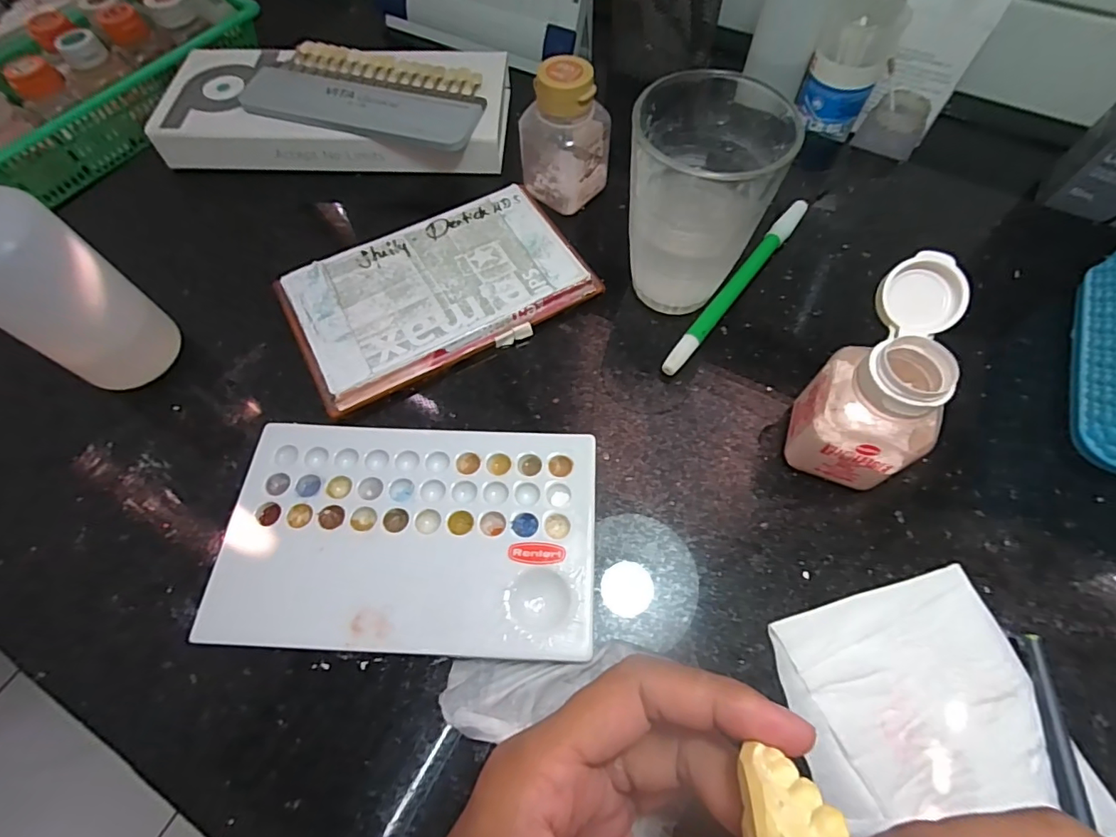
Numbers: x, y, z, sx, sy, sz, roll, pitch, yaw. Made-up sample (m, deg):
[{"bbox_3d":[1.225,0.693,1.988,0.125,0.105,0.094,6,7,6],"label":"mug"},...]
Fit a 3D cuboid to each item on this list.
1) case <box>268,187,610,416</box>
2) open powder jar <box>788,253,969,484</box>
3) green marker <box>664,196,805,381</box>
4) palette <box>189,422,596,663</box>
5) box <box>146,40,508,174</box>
[{"bbox_3d":[-0.064,-0.071,0.271,0.151,0.014,0.092,-28,67,-12],"label":"case"},{"bbox_3d":[0.133,-0.012,0.208,0.048,0.076,0.066,33,69,16],"label":"open powder jar"},{"bbox_3d":[0.099,-0.075,0.276,0.011,0.009,0.145,36,70,17],"label":"green marker"},{"bbox_3d":[-0.060,0.048,0.214,0.150,0.012,0.092,2,64,2],"label":"palette"},{"bbox_3d":[-0.139,-0.201,0.327,0.211,0.030,0.085,3,64,3],"label":"box"}]

